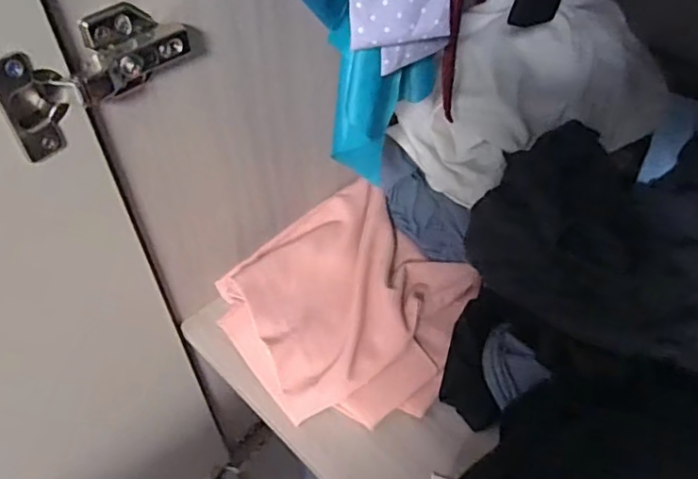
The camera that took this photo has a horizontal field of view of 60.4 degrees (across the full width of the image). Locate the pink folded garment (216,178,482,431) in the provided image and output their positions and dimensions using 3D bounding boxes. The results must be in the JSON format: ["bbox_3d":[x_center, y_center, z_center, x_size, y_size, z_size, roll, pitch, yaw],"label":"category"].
[{"bbox_3d":[0.004,0.060,0.530,0.205,0.044,0.207,-37,59,-27],"label":"pink folded garment"}]

